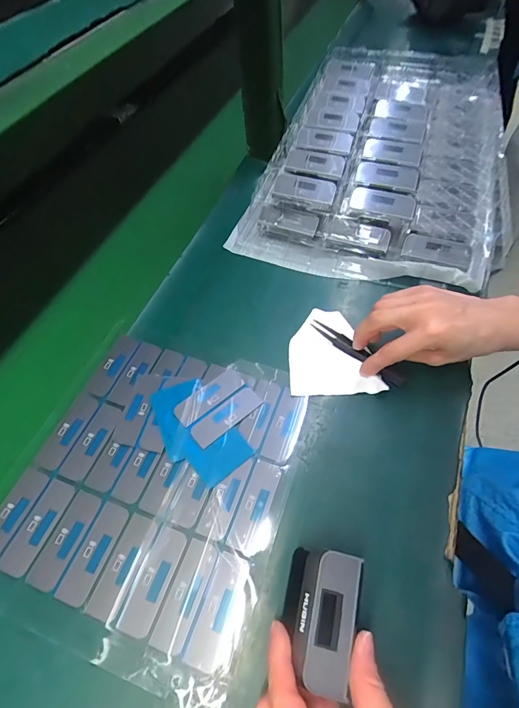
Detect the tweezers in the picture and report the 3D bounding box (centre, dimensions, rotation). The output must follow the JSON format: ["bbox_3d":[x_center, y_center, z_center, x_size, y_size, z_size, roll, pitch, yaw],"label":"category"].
[{"bbox_3d":[0.096,-0.003,0.377,0.107,0.009,0.016,38,66,24],"label":"tweezers"}]

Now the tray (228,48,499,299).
[{"bbox_3d":[0.193,-0.319,0.549,0.297,0.058,0.541,18,63,9],"label":"tray"}]

